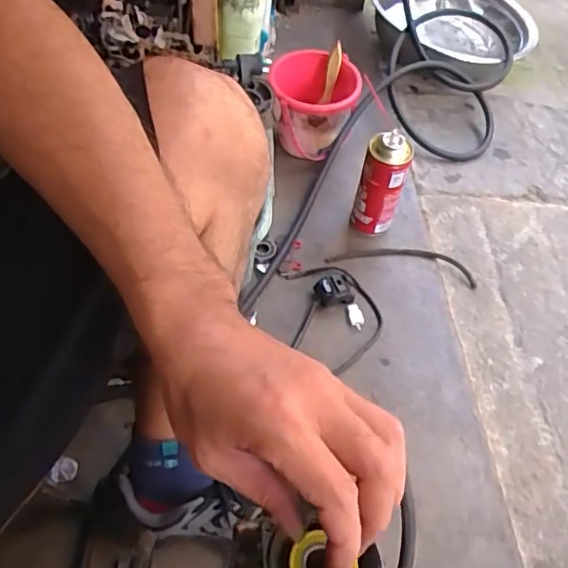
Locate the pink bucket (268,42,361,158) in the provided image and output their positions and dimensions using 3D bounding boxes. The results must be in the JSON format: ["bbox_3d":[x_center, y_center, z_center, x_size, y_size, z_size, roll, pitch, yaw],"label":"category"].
[{"bbox_3d":[0.052,-0.293,0.978,0.128,0.157,0.137,2,56,-3],"label":"pink bucket"}]

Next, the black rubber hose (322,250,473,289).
[{"bbox_3d":[0.183,-0.036,0.890,0.232,0.016,0.047,8,56,1],"label":"black rubber hose"}]

